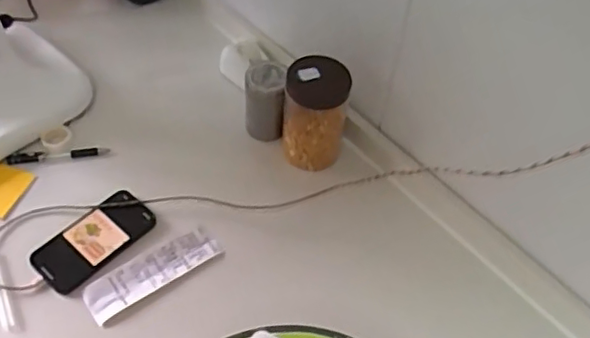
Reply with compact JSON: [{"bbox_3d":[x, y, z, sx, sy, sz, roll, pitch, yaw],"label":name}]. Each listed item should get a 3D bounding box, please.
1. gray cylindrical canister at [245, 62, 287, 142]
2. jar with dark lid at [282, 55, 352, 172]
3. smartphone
[{"bbox_3d":[-0.044,-0.100,0.846,0.056,0.091,0.066,0,52,-5],"label":"gray cylindrical canister"},{"bbox_3d":[0.026,-0.075,0.799,0.083,0.126,0.078,2,52,-3],"label":"jar with dark lid"},{"bbox_3d":[-0.251,0.088,0.743,0.072,0.010,0.146,37,58,22],"label":"smartphone"}]

